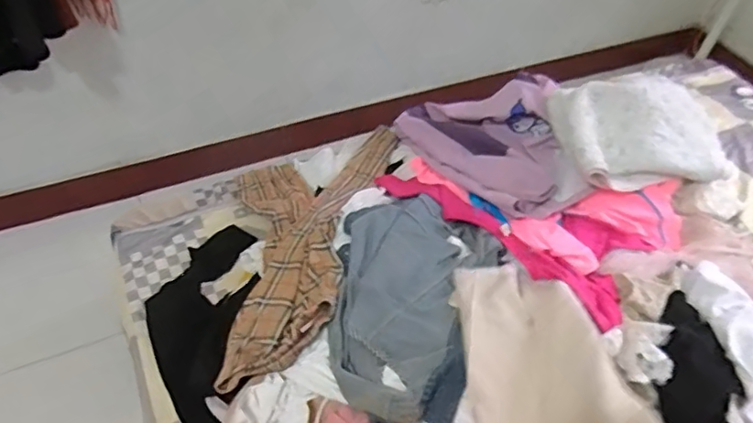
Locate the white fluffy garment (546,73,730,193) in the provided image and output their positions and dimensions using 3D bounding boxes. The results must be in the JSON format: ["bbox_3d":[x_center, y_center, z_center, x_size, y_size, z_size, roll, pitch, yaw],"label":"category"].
[{"bbox_3d":[0.565,-0.182,1.223,0.434,0.157,0.230,-12,50,-16],"label":"white fluffy garment"}]

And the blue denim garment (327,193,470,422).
[{"bbox_3d":[0.038,0.124,0.939,0.215,0.064,0.455,9,48,3],"label":"blue denim garment"}]

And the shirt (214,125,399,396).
[{"bbox_3d":[-0.166,0.003,1.136,0.304,0.142,0.721,12,48,6],"label":"shirt"}]

